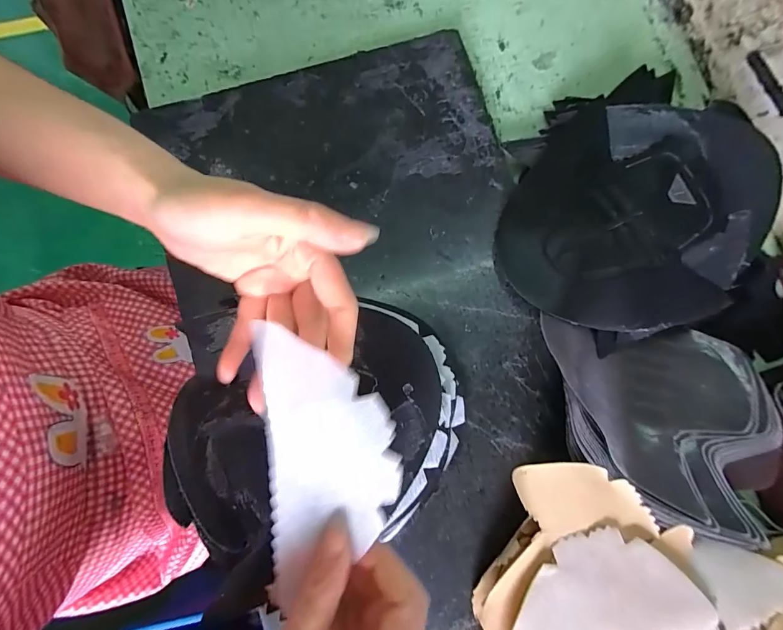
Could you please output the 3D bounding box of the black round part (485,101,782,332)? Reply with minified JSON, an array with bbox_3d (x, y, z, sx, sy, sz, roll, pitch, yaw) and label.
[{"bbox_3d":[0.200,-0.082,0.309,0.205,0.032,0.184,11,81,-1],"label":"black round part"}]

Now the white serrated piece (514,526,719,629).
[{"bbox_3d":[0.142,0.188,0.257,0.142,0.016,0.074,-10,82,-4],"label":"white serrated piece"}]

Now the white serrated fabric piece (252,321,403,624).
[{"bbox_3d":[-0.035,0.066,0.190,0.075,0.010,0.126,-15,83,23],"label":"white serrated fabric piece"}]

